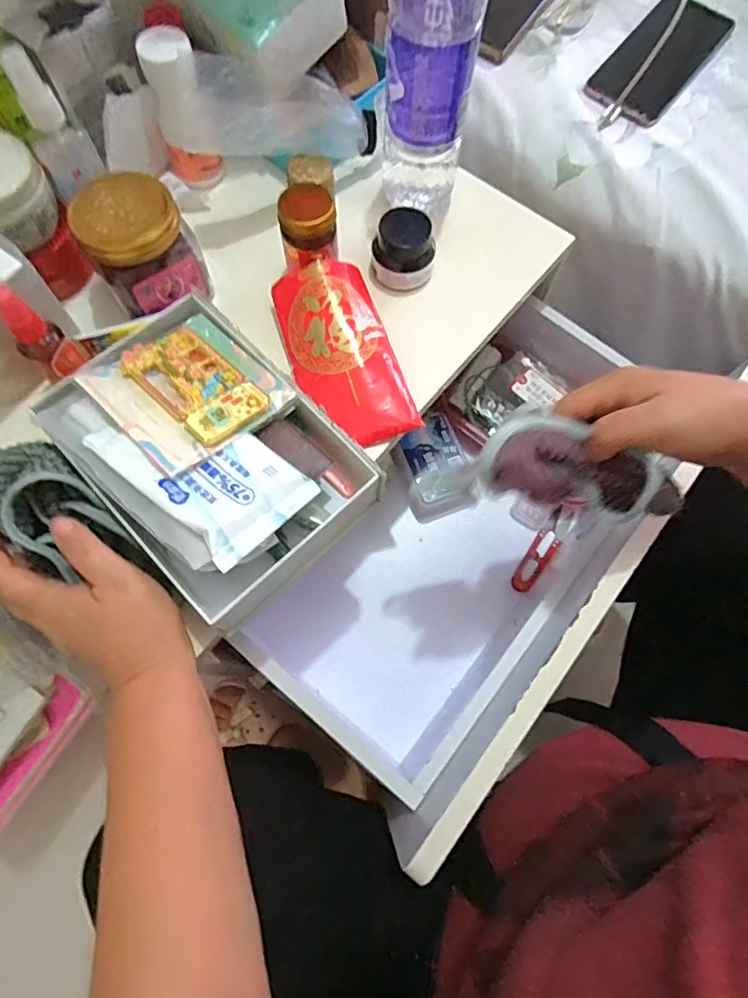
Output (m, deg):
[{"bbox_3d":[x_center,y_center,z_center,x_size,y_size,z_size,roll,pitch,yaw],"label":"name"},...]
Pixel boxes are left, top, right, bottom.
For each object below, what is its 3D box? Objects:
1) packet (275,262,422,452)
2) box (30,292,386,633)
[{"bbox_3d":[-0.025,-0.115,0.407,0.075,0.028,0.154,-19,73,-8],"label":"packet"},{"bbox_3d":[-0.109,-0.033,0.355,0.141,0.059,0.194,-41,77,-14],"label":"box"}]

